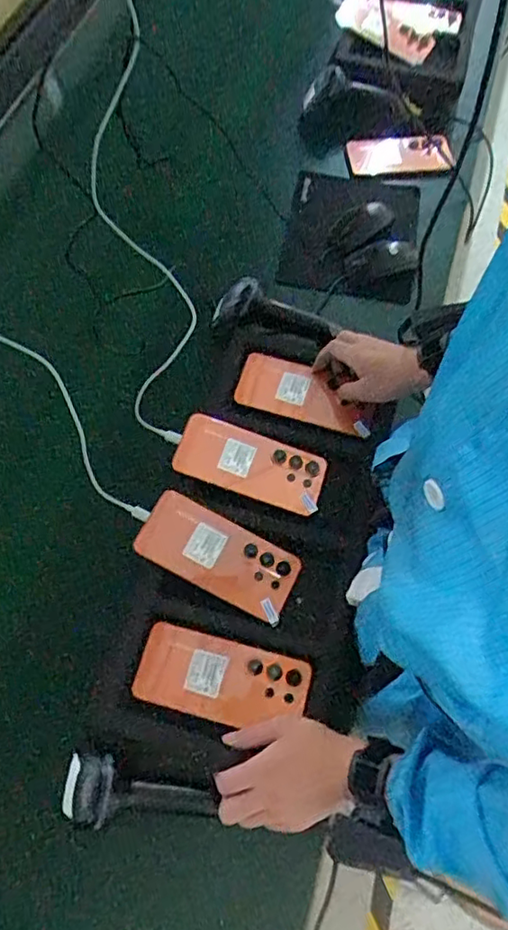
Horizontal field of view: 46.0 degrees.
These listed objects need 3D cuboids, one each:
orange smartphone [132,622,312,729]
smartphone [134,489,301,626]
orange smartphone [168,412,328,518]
[{"bbox_3d":[-0.032,0.214,0.601,0.167,0.014,0.080,12,65,6],"label":"orange smartphone"},{"bbox_3d":[-0.038,0.097,0.638,0.167,0.009,0.079,28,73,1],"label":"smartphone"},{"bbox_3d":[-0.003,-0.004,0.688,0.167,0.009,0.079,18,71,-3],"label":"orange smartphone"}]

